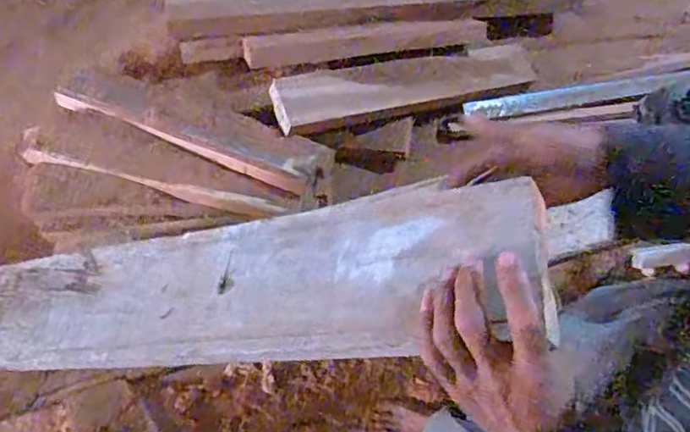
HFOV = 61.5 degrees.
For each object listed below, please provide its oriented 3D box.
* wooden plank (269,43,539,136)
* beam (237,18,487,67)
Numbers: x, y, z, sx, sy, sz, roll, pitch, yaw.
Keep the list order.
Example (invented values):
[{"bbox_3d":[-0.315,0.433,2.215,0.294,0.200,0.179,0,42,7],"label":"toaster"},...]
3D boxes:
[{"bbox_3d":[0.164,-0.313,1.369,0.696,0.060,0.137,-15,73,-25],"label":"wooden plank"},{"bbox_3d":[0.055,-0.424,1.389,0.596,0.058,0.090,-10,73,-13],"label":"beam"}]

